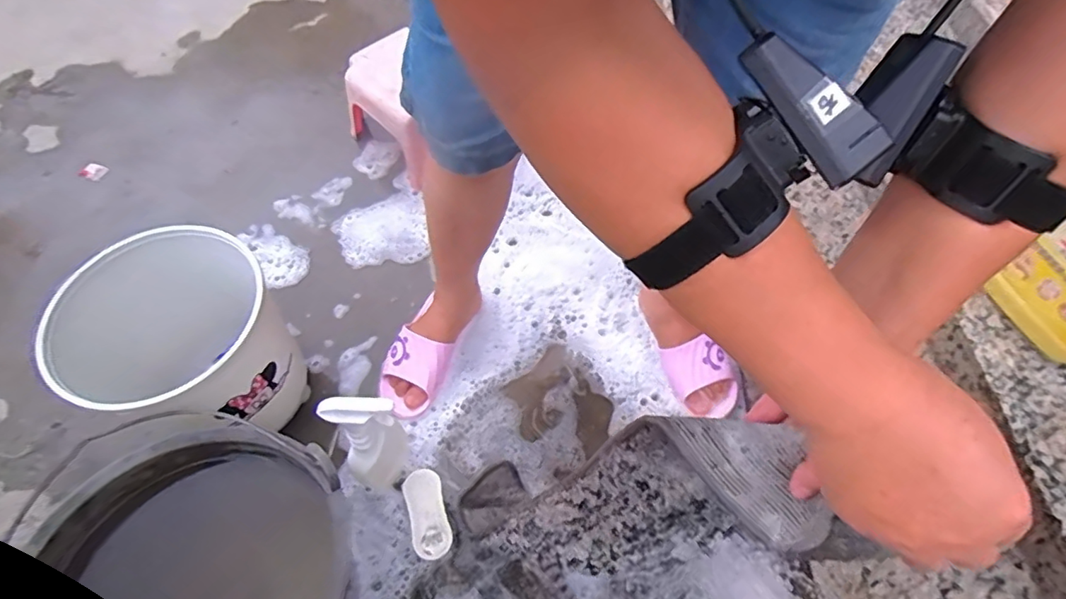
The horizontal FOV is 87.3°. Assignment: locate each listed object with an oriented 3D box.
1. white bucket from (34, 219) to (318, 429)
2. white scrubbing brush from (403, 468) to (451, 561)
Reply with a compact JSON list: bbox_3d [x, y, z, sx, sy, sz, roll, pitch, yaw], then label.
[{"bbox_3d":[-0.466,0.077,0.769,0.255,0.262,0.252,1,59,-1],"label":"white bucket"},{"bbox_3d":[-0.146,0.299,0.780,0.050,0.031,0.118,-14,60,-10],"label":"white scrubbing brush"}]

